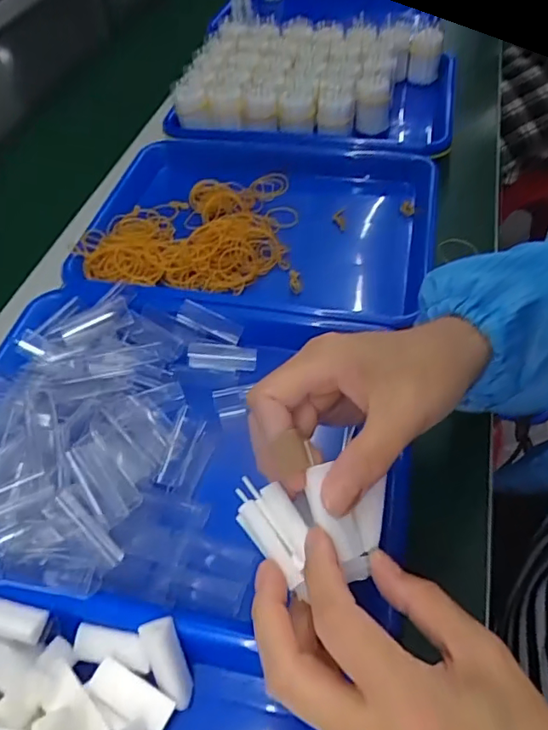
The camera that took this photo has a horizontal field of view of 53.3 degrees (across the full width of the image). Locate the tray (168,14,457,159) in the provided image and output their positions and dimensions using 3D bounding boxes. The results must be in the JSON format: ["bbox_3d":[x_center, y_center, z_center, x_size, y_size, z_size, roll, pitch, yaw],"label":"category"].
[{"bbox_3d":[0.052,-0.350,0.687,0.312,0.068,0.239,8,52,7],"label":"tray"}]

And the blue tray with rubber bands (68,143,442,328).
[{"bbox_3d":[-0.021,-0.138,0.563,0.361,0.044,0.250,4,52,7],"label":"blue tray with rubber bands"}]

